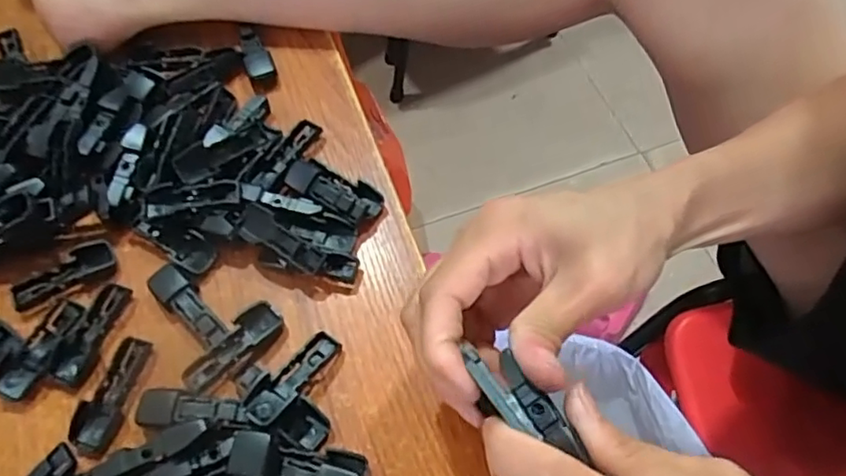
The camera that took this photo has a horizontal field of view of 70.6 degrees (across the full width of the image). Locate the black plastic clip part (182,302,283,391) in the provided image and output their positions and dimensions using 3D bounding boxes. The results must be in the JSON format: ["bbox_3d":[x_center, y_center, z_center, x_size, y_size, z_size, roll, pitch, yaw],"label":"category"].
[{"bbox_3d":[-0.090,0.051,0.283,0.050,0.009,0.019,-38,66,-16],"label":"black plastic clip part"}]

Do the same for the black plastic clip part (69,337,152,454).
[{"bbox_3d":[-0.144,0.072,0.276,0.018,0.007,0.052,10,63,9],"label":"black plastic clip part"}]

